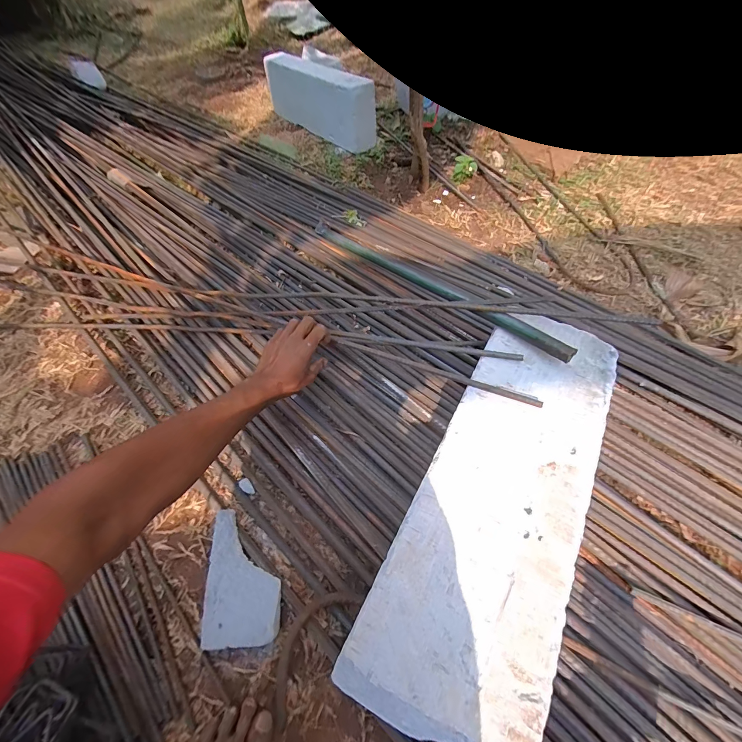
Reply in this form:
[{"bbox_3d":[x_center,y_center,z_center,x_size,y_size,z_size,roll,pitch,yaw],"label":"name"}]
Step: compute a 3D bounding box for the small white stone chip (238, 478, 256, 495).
[{"bbox_3d":[-0.205,0.192,0.564,0.028,0.014,0.017,34,62,23],"label":"small white stone chip"}]

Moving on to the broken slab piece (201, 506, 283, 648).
[{"bbox_3d":[-0.181,0.295,0.500,0.104,0.038,0.172,-5,55,-2],"label":"broken slab piece"}]

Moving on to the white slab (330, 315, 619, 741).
[{"bbox_3d":[0.183,0.140,0.451,0.191,0.028,0.559,24,59,18],"label":"white slab"}]

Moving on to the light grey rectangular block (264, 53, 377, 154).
[{"bbox_3d":[-0.215,-1.069,1.339,0.106,0.209,0.624,-34,60,-20],"label":"light grey rectangular block"}]

